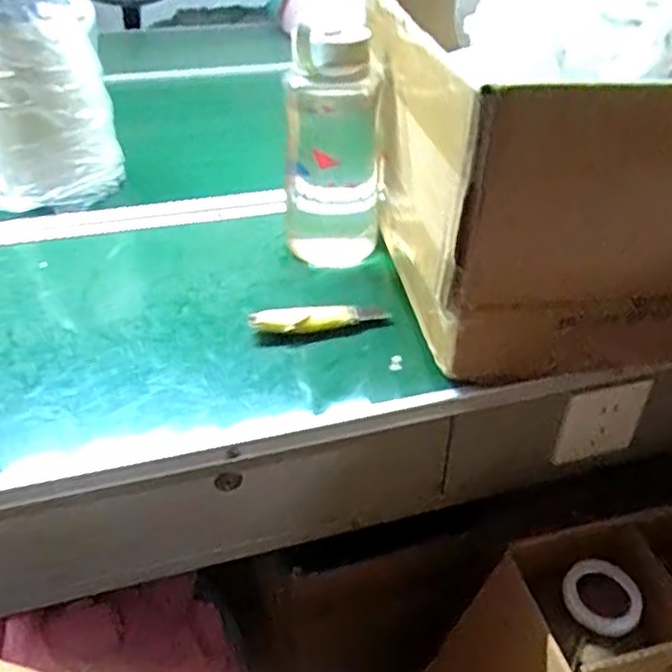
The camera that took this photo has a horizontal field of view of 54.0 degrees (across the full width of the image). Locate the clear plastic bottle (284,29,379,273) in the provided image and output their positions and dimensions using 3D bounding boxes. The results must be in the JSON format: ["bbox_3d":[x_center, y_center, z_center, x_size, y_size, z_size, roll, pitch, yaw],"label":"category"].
[{"bbox_3d":[-0.005,-0.179,0.618,0.085,0.178,0.086,-3,38,-4],"label":"clear plastic bottle"}]

